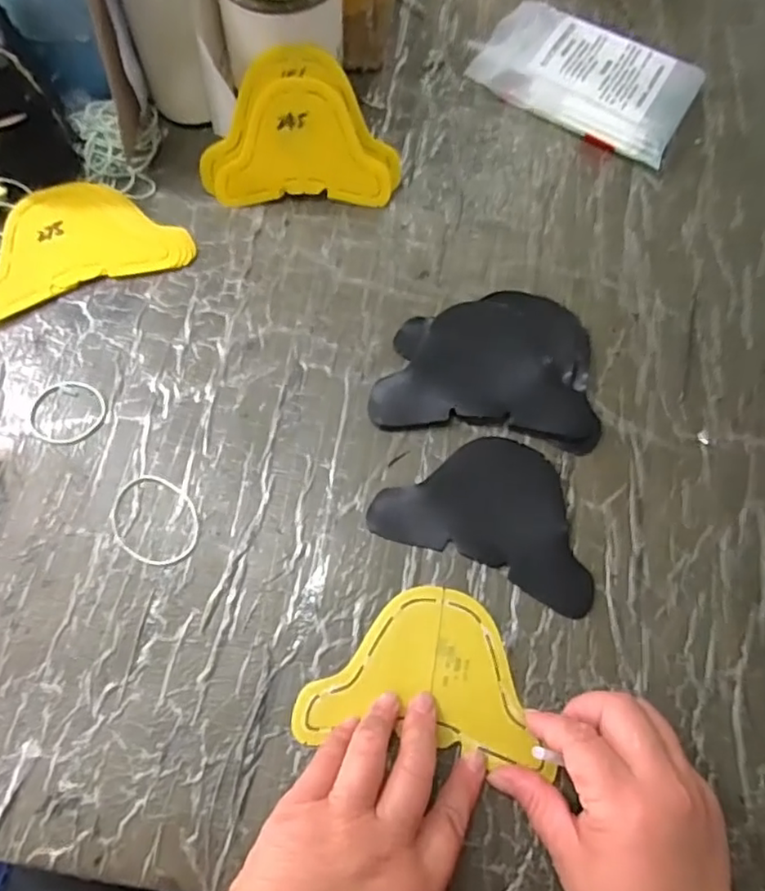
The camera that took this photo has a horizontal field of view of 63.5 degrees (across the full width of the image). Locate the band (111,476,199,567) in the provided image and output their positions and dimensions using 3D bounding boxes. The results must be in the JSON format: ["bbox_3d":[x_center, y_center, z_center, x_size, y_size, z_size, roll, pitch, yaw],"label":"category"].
[{"bbox_3d":[-0.140,0.046,0.379,0.060,0.004,0.048,33,71,9],"label":"band"}]

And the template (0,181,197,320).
[{"bbox_3d":[-0.224,-0.150,0.449,0.150,0.009,0.092,-21,72,-10],"label":"template"}]

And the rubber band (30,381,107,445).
[{"bbox_3d":[-0.206,-0.022,0.402,0.046,0.004,0.046,1,69,-3],"label":"rubber band"}]

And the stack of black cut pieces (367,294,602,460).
[{"bbox_3d":[0.073,-0.055,0.421,0.146,0.019,0.101,8,69,0],"label":"stack of black cut pieces"}]

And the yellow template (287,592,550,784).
[{"bbox_3d":[0.023,0.126,0.350,0.129,0.006,0.088,9,69,0],"label":"yellow template"}]

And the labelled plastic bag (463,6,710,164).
[{"bbox_3d":[0.171,-0.310,0.522,0.176,0.026,0.101,32,71,9],"label":"labelled plastic bag"}]

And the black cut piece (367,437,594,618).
[{"bbox_3d":[0.072,0.039,0.395,0.138,0.004,0.091,23,67,6],"label":"black cut piece"}]

